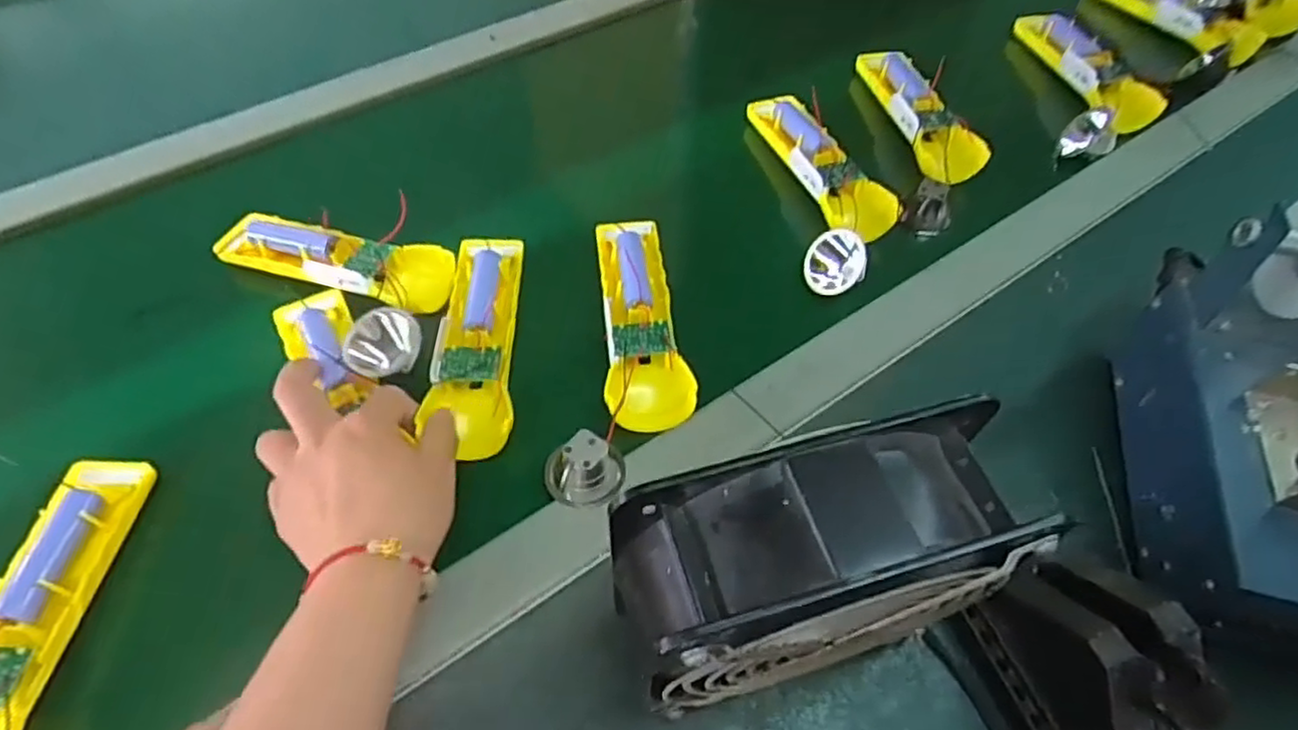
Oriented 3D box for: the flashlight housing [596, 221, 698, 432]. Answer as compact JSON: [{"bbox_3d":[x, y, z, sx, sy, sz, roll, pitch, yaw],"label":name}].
[{"bbox_3d":[-0.004,-0.026,0.442,0.054,0.035,0.158,-3,55,-4],"label":"flashlight housing"}]

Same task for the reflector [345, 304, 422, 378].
[{"bbox_3d":[-0.156,-0.013,0.404,0.044,0.019,0.038,-24,59,-16],"label":"reflector"}]

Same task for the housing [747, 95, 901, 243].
[{"bbox_3d":[0.126,-0.151,0.510,0.042,0.033,0.158,-16,58,-11],"label":"housing"}]

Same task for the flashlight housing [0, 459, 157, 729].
[{"bbox_3d":[-0.303,0.121,0.333,0.052,0.025,0.164,-1,56,-1],"label":"flashlight housing"}]

